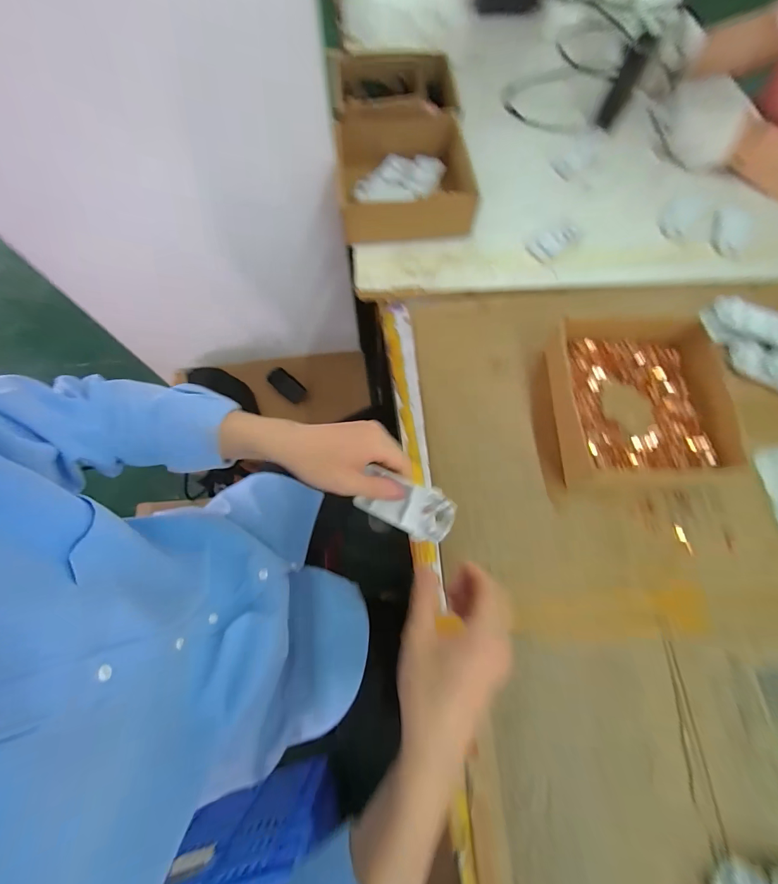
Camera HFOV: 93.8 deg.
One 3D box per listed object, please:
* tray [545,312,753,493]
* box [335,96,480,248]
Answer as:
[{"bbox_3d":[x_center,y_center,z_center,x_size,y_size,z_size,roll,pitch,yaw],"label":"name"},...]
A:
[{"bbox_3d":[0.317,-0.054,0.464,0.215,0.057,0.226,-1,70,0],"label":"tray"},{"bbox_3d":[0.022,-0.436,0.595,0.202,0.089,0.218,-2,70,-1],"label":"box"}]

